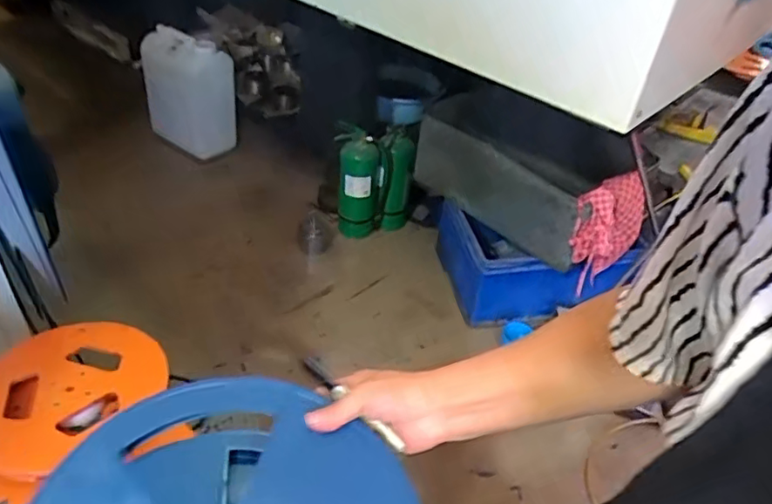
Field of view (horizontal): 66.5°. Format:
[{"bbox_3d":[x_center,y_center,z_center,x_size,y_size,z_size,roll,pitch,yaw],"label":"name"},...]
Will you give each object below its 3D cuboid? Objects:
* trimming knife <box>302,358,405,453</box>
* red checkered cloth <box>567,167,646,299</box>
[{"bbox_3d":[-0.030,0.135,0.519,0.115,0.014,0.010,39,47,10],"label":"trimming knife"},{"bbox_3d":[0.546,-0.049,1.483,0.190,0.262,0.096,-23,46,-30],"label":"red checkered cloth"}]

